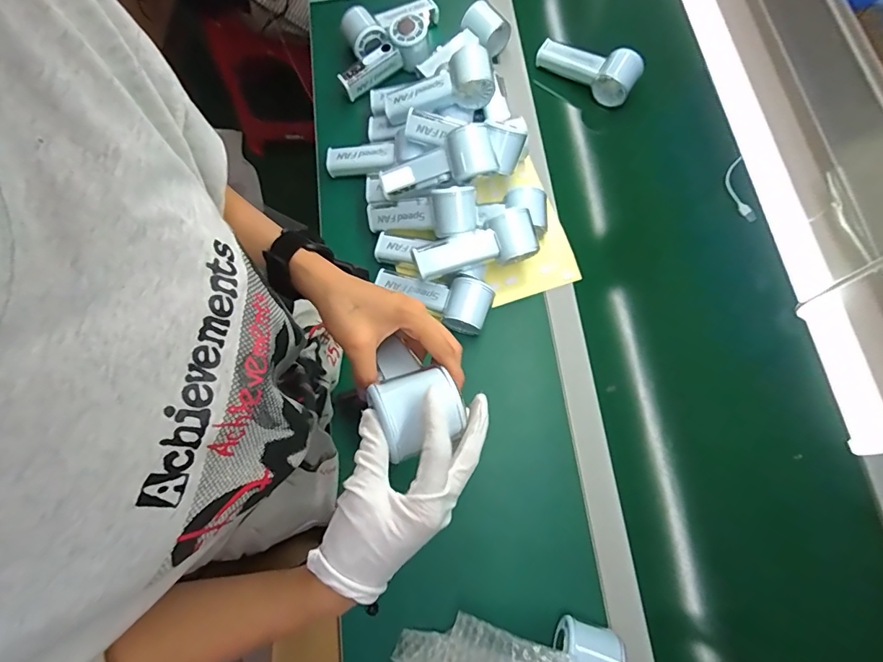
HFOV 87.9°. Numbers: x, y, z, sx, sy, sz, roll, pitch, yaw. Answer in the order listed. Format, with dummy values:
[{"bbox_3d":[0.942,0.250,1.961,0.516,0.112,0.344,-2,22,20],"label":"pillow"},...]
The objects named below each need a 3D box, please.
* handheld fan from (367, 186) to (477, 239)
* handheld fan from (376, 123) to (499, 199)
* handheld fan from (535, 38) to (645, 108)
[{"bbox_3d":[-0.022,-0.155,0.613,0.160,0.049,0.059,3,104,30],"label":"handheld fan"},{"bbox_3d":[-0.009,-0.211,0.594,0.163,0.055,0.060,-7,69,33],"label":"handheld fan"},{"bbox_3d":[0.222,-0.404,0.703,0.153,0.059,0.048,24,74,7],"label":"handheld fan"}]

